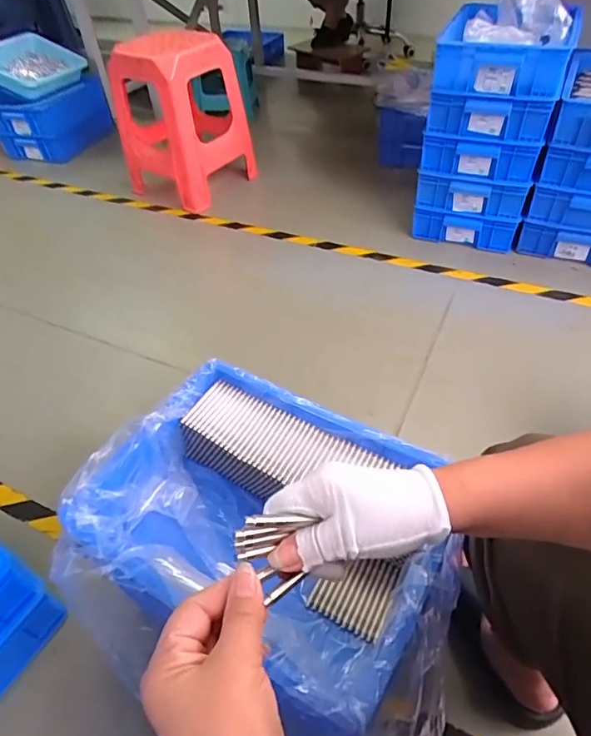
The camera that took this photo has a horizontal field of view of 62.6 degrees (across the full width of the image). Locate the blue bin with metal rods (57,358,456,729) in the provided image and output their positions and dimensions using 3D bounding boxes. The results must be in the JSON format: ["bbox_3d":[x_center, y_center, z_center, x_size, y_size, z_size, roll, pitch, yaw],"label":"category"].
[{"bbox_3d":[-0.056,0.180,0.622,0.368,0.134,0.316,21,51,22],"label":"blue bin with metal rods"}]

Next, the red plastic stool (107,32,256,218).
[{"bbox_3d":[-0.368,-0.822,1.615,0.347,0.472,0.323,-37,54,-28],"label":"red plastic stool"}]

